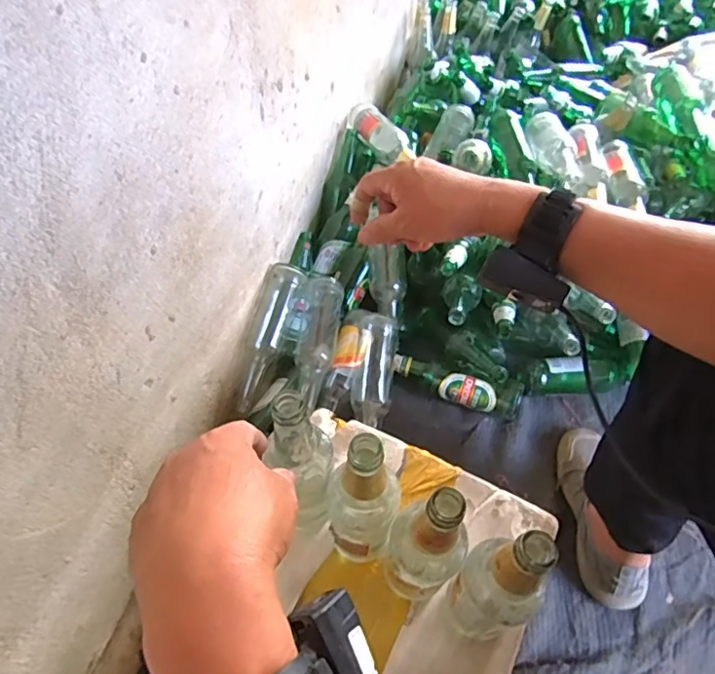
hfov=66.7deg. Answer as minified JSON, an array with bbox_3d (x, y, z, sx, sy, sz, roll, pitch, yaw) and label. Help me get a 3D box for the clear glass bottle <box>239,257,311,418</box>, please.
[{"bbox_3d":[-0.147,-0.001,0.949,0.077,0.064,0.263,15,76,11],"label":"clear glass bottle"}]

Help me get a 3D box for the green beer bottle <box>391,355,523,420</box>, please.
[{"bbox_3d":[0.172,0.076,0.942,0.225,0.065,0.056,15,55,11],"label":"green beer bottle"}]

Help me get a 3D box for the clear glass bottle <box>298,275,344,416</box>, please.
[{"bbox_3d":[-0.071,0.011,0.968,0.070,0.065,0.254,6,69,5],"label":"clear glass bottle"}]

